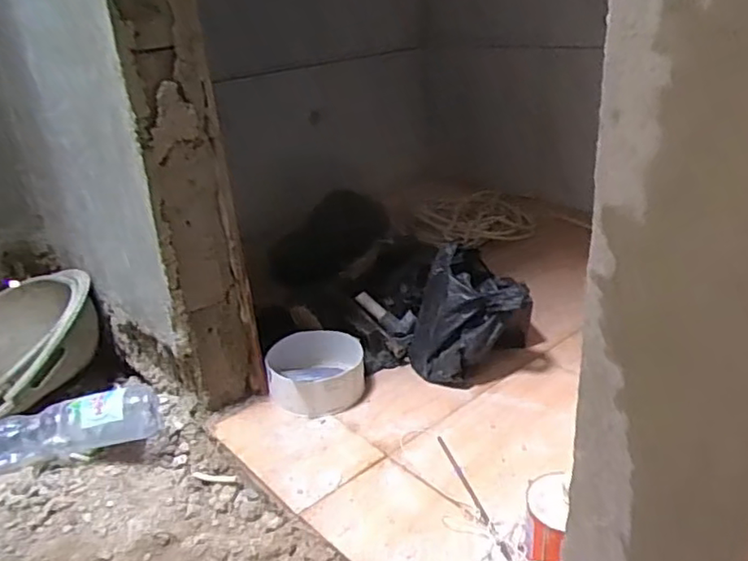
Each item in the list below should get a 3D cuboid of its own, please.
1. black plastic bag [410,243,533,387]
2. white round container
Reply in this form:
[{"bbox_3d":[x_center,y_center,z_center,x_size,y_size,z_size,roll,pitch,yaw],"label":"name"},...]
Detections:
[{"bbox_3d":[0.180,0.065,1.149,0.222,0.192,0.181,-6,25,-4],"label":"black plastic bag"},{"bbox_3d":[-0.104,0.166,1.135,0.173,0.072,0.181,-4,25,2],"label":"white round container"}]

